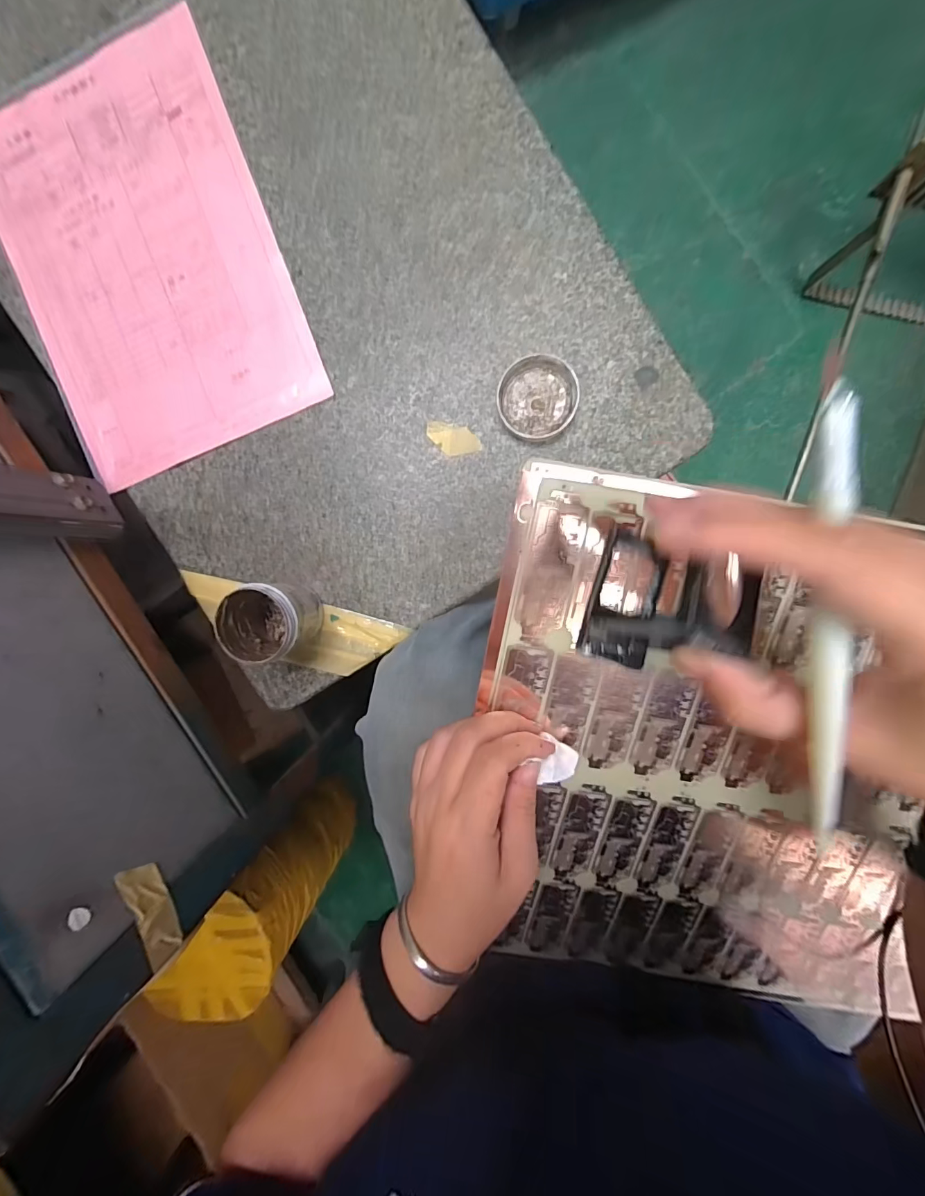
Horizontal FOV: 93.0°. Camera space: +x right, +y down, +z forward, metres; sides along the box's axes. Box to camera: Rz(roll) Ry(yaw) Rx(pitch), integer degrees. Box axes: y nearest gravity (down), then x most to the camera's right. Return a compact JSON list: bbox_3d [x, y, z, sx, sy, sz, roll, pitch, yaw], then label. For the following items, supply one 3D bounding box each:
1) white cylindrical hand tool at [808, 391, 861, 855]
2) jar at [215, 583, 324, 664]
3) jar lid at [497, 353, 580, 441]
[{"bbox_3d":[0.109,0.008,0.129,0.008,0.005,0.135,-3,98,6],"label":"white cylindrical hand tool"},{"bbox_3d":[-0.141,0.017,0.332,0.054,0.062,0.057,1,96,5],"label":"jar"},{"bbox_3d":[0.054,-0.146,0.321,0.056,0.010,0.056,1,96,5],"label":"jar lid"}]

